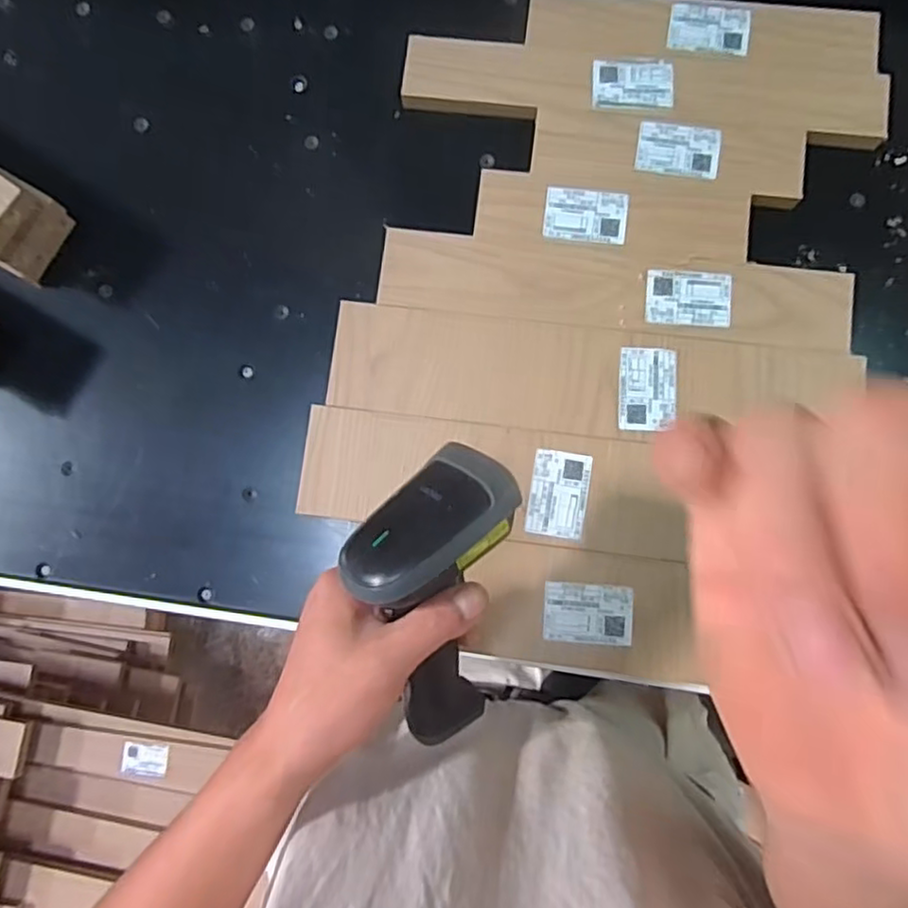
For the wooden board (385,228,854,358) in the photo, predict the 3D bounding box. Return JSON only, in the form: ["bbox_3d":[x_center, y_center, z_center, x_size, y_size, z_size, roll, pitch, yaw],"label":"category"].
[{"bbox_3d":[0.115,-0.119,0.490,0.333,0.015,0.060,7,85,3],"label":"wooden board"}]

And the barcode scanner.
[{"bbox_3d":[-0.009,0.079,0.373,0.074,0.124,0.141,18,69,23],"label":"barcode scanner"}]

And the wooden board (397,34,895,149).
[{"bbox_3d":[0.142,-0.275,0.512,0.356,0.017,0.056,7,85,3],"label":"wooden board"}]

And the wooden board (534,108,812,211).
[{"bbox_3d":[0.160,-0.223,0.505,0.197,0.015,0.055,9,85,3],"label":"wooden board"}]

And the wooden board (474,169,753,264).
[{"bbox_3d":[0.117,-0.176,0.501,0.196,0.016,0.053,7,85,3],"label":"wooden board"}]

